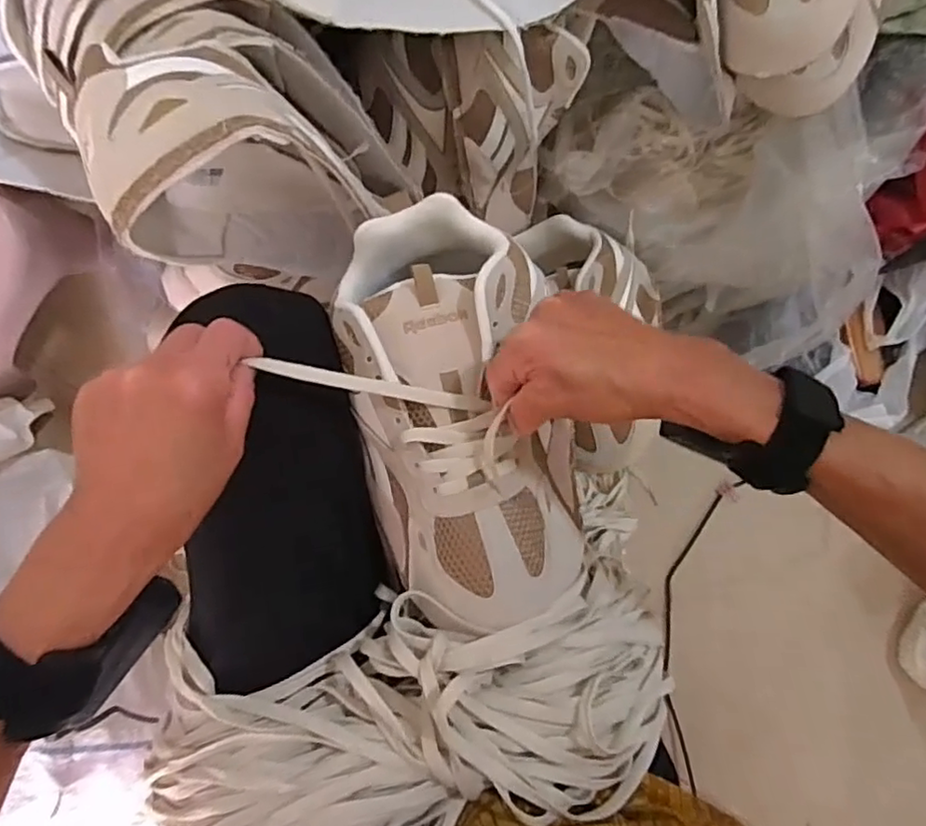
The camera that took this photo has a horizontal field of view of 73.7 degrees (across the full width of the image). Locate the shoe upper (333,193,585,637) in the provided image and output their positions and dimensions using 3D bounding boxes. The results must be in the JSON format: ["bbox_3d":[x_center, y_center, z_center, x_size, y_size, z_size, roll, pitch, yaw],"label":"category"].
[{"bbox_3d":[0.004,-0.005,0.369,0.129,0.065,0.246,-13,84,-5],"label":"shoe upper"}]

